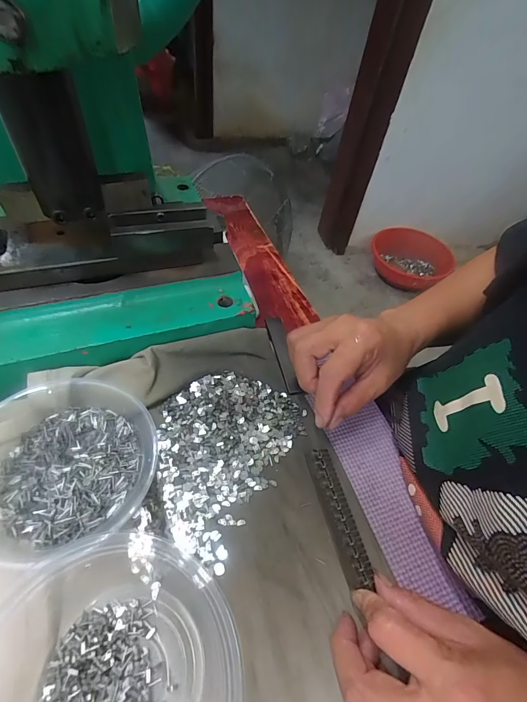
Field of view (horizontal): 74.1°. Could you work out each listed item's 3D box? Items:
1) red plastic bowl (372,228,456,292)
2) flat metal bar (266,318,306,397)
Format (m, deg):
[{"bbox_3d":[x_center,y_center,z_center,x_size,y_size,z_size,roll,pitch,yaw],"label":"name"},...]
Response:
[{"bbox_3d":[0.728,-0.454,1.684,0.333,0.147,0.336,4,51,-5],"label":"red plastic bowl"},{"bbox_3d":[0.020,0.003,0.363,0.020,0.011,0.106,-4,49,-10],"label":"flat metal bar"}]

